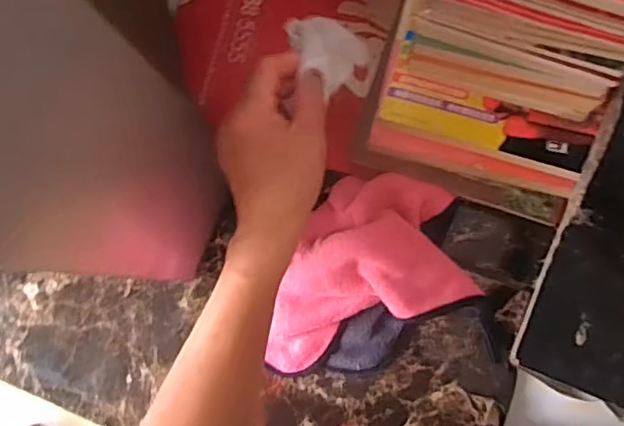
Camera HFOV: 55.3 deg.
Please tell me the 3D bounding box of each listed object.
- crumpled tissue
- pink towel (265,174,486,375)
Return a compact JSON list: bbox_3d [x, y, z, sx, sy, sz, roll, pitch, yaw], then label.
[{"bbox_3d":[0.015,-0.120,0.454,0.055,0.065,0.062,-14,84,5],"label":"crumpled tissue"},{"bbox_3d":[0.038,0.057,0.534,0.205,0.062,0.145,-34,82,2],"label":"pink towel"}]

